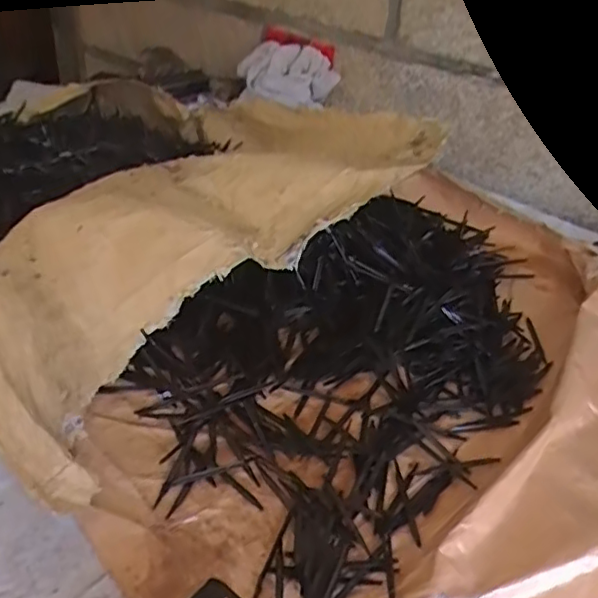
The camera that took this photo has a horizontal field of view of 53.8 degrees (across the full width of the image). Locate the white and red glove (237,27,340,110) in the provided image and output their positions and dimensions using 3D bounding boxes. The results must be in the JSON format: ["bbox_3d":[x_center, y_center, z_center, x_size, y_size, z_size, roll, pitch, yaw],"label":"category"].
[{"bbox_3d":[-0.034,-0.464,1.196,0.208,0.125,0.138,16,37,11],"label":"white and red glove"}]

